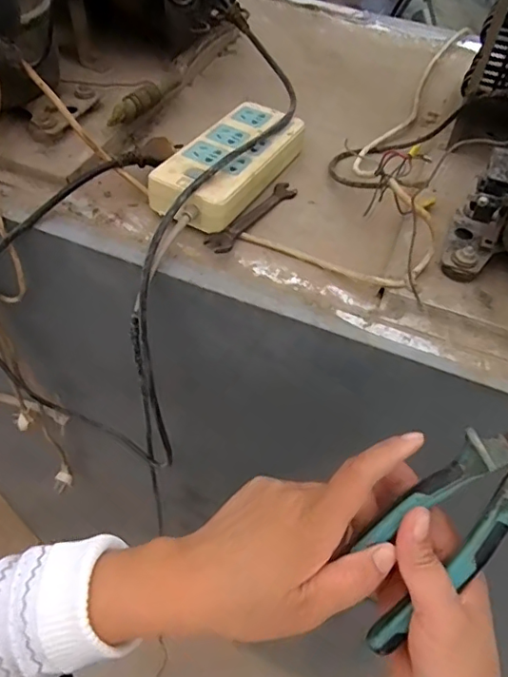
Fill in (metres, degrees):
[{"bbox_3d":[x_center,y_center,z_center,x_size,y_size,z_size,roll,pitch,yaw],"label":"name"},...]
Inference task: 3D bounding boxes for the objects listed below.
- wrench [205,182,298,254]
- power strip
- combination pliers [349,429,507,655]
[{"bbox_3d":[0.001,-0.117,0.493,0.022,0.013,0.130,30,56,17],"label":"wrench"},{"bbox_3d":[-0.021,-0.169,0.516,0.077,0.044,0.192,27,55,15],"label":"power strip"},{"bbox_3d":[0.125,0.090,0.300,0.193,0.013,0.051,-46,64,3],"label":"combination pliers"}]

